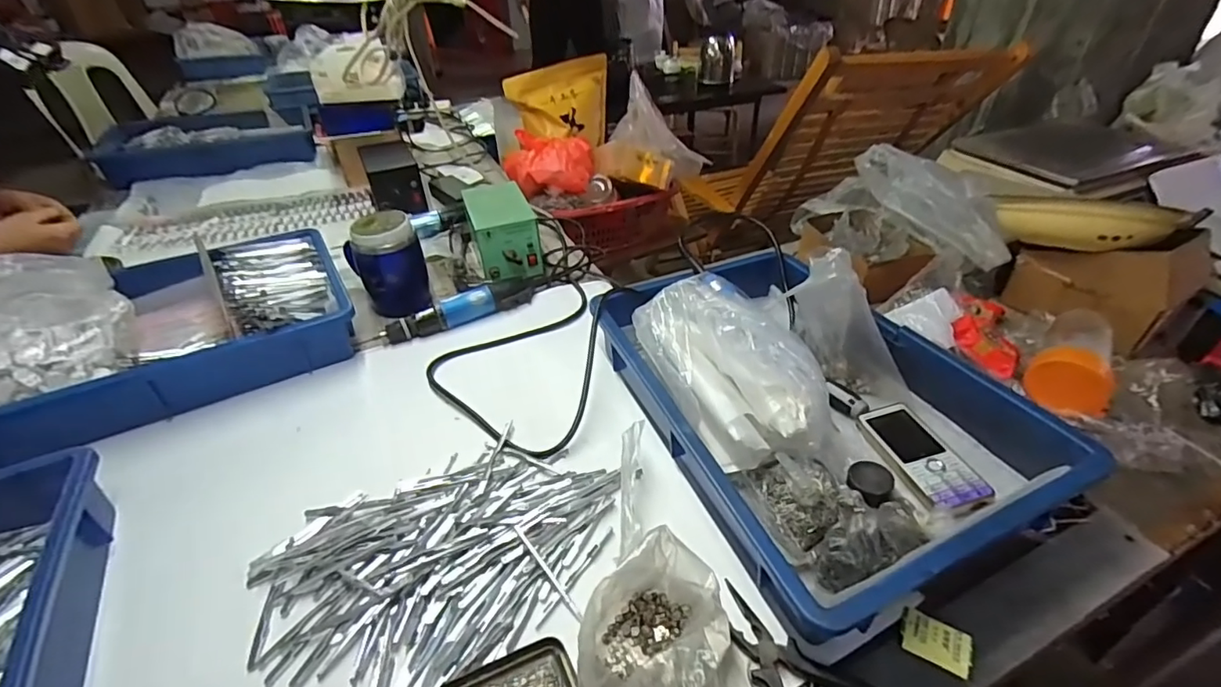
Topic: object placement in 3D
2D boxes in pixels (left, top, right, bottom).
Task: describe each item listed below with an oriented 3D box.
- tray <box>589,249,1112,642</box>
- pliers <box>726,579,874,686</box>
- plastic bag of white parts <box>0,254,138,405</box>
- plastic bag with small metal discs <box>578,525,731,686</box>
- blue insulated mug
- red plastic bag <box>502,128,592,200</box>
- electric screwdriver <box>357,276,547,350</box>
[{"bbox_3d":[0.184,0.034,0.537,0.280,0.136,0.410,-15,39,-17],"label":"tray"},{"bbox_3d":[0.127,0.230,0.382,0.079,0.014,0.143,-21,41,-23],"label":"pliers"},{"bbox_3d":[-0.634,-0.023,0.572,0.148,0.119,0.196,25,45,31],"label":"plastic bag of white parts"},{"bbox_3d":[0.035,0.203,0.389,0.099,0.060,0.109,13,40,19],"label":"plastic bag with small metal discs"},{"bbox_3d":[-0.315,-0.117,0.773,0.096,0.128,0.094,-18,40,-20],"label":"blue insulated mug"},{"bbox_3d":[-0.122,-0.342,1.048,0.174,0.082,0.123,-4,37,-2],"label":"red plastic bag"},{"bbox_3d":[-0.210,-0.048,0.746,0.255,0.035,0.033,-17,40,-19],"label":"electric screwdriver"}]

